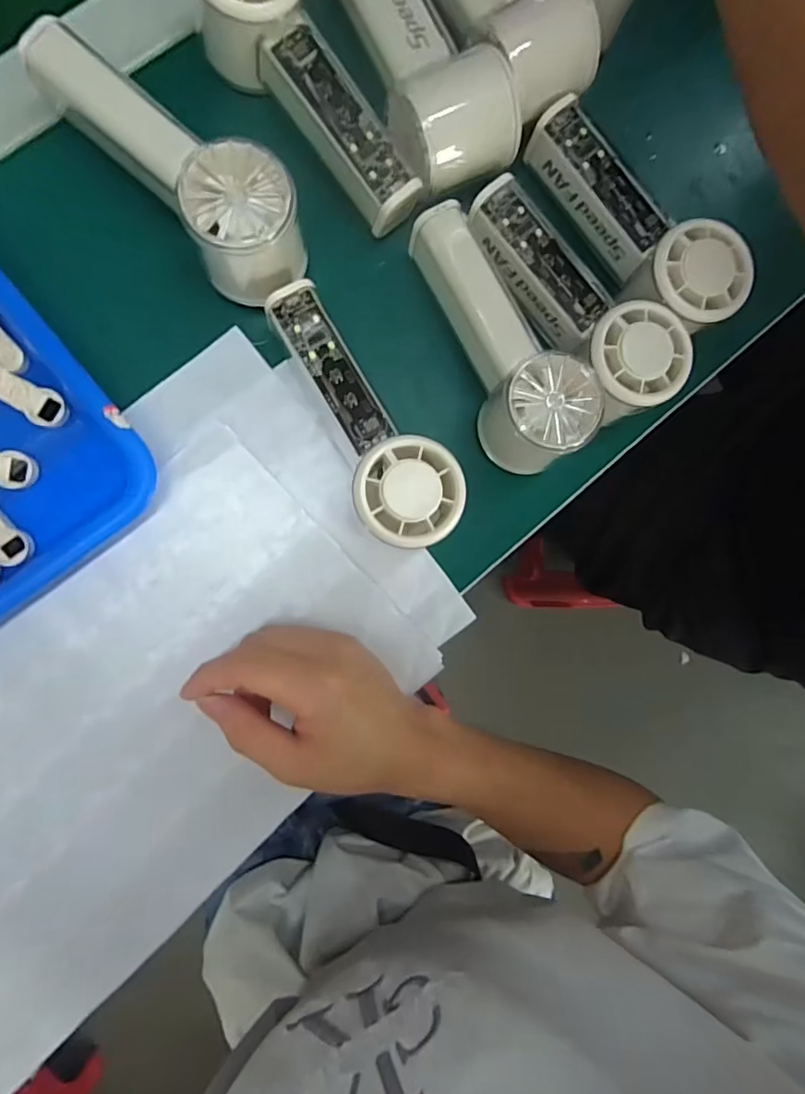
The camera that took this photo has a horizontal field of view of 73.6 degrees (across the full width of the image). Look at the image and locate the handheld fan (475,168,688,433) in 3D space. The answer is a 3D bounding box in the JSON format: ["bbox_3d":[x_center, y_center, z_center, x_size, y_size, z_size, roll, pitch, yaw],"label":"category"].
[{"bbox_3d":[0.100,-0.144,0.315,0.058,0.054,0.154,-34,97,-7],"label":"handheld fan"}]

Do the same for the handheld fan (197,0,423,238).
[{"bbox_3d":[-0.051,-0.248,0.296,0.051,0.058,0.155,-42,108,-6],"label":"handheld fan"}]

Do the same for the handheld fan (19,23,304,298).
[{"bbox_3d":[-0.115,-0.200,0.280,0.052,0.057,0.151,-45,98,-6],"label":"handheld fan"}]

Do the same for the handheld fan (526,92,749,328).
[{"bbox_3d":[0.134,-0.188,0.316,0.051,0.050,0.149,-40,82,-6],"label":"handheld fan"}]

